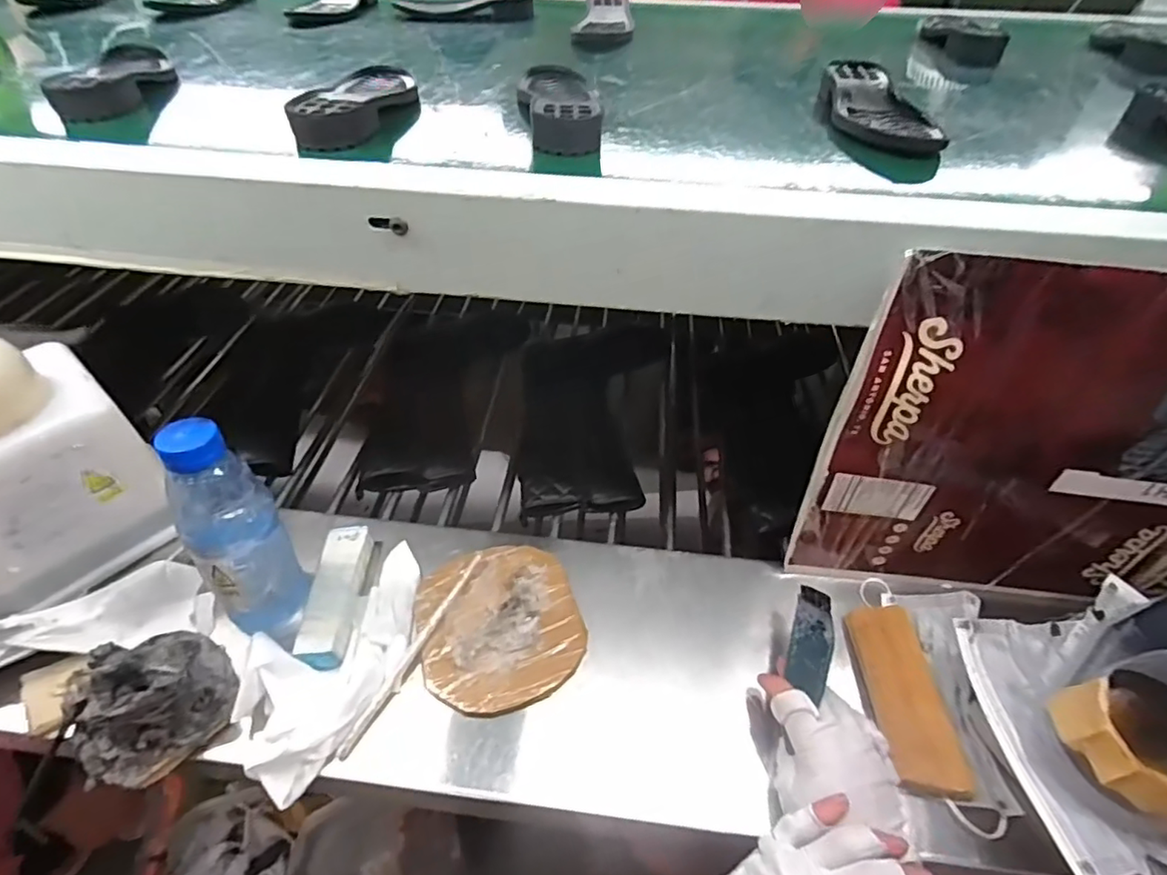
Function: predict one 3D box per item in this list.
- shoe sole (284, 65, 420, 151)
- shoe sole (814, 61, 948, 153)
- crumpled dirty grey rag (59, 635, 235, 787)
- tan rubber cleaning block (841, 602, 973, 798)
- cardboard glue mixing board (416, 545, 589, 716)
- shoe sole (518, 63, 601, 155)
[{"bbox_3d":[-0.196,-0.306,0.528,0.070,0.028,0.196,1,45,-1],"label":"shoe sole"},{"bbox_3d":[0.263,-0.310,0.548,0.070,0.030,0.187,-1,45,-3],"label":"shoe sole"},{"bbox_3d":[-0.329,0.190,0.441,0.094,0.056,0.110,22,48,20],"label":"crumpled dirty grey rag"},{"bbox_3d":[0.264,0.213,0.487,0.051,0.034,0.143,1,45,-1],"label":"tan rubber cleaning block"},{"bbox_3d":[-0.075,0.165,0.532,0.140,0.018,0.150,-13,47,-15],"label":"cardboard glue mixing board"},{"bbox_3d":[-0.022,-0.301,0.530,0.069,0.026,0.205,-4,45,-5],"label":"shoe sole"}]

